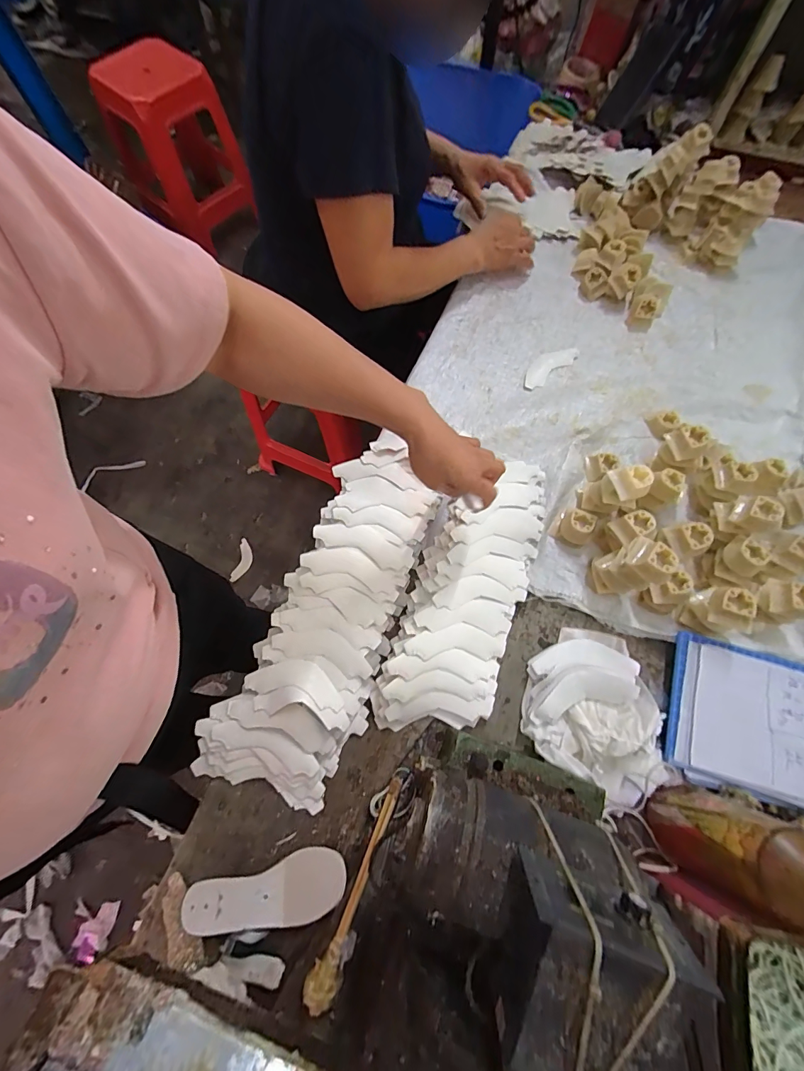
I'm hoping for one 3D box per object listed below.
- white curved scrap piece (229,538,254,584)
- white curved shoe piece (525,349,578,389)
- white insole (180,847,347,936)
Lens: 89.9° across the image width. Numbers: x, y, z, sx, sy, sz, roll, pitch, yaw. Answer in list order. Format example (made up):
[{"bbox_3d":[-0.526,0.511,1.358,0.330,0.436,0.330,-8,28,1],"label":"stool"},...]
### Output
[{"bbox_3d":[-0.479,0.075,1.219,0.050,0.007,0.137,6,70,2],"label":"white curved scrap piece"},{"bbox_3d":[0.237,-0.277,0.655,0.118,0.004,0.042,-39,75,-14],"label":"white curved shoe piece"},{"bbox_3d":[-0.131,0.347,0.385,0.155,0.022,0.050,-14,70,-6],"label":"white insole"}]

